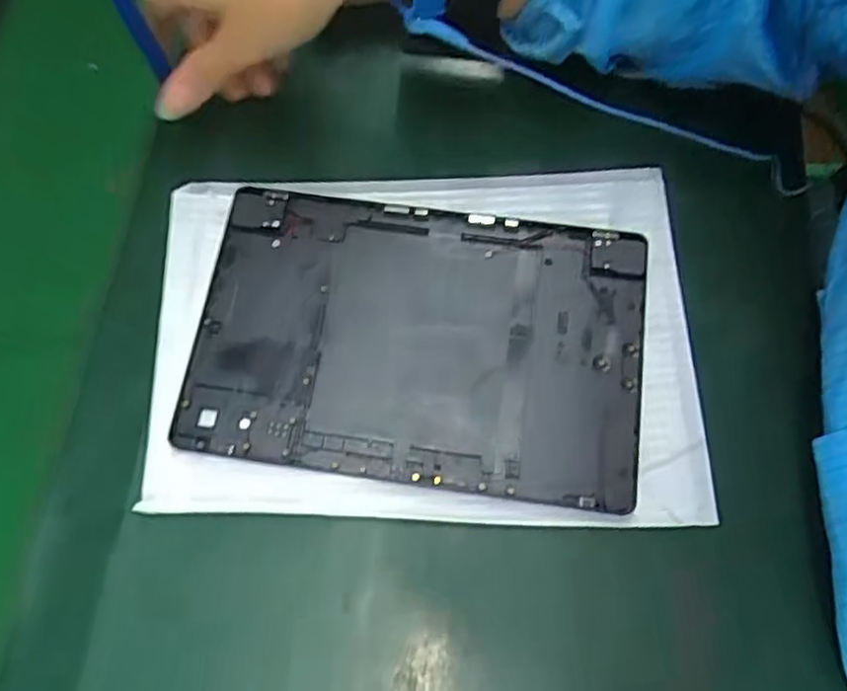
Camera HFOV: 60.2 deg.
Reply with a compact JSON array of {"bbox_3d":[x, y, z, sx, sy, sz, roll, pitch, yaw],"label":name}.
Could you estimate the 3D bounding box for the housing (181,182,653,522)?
[{"bbox_3d":[-0.003,-0.005,0.388,0.232,0.007,0.151,8,70,4],"label":"housing"}]

